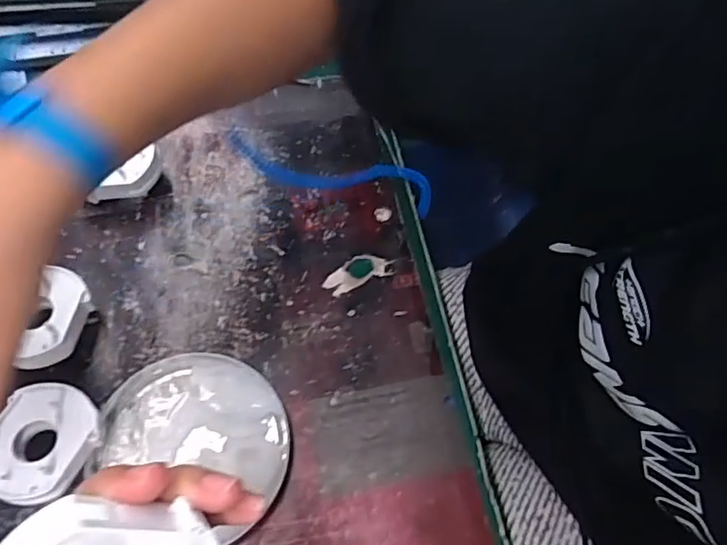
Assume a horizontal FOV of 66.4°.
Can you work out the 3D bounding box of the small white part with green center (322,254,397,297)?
[{"bbox_3d":[-0.004,-0.001,0.451,0.060,0.004,0.025,-22,67,-14],"label":"small white part with green center"}]

